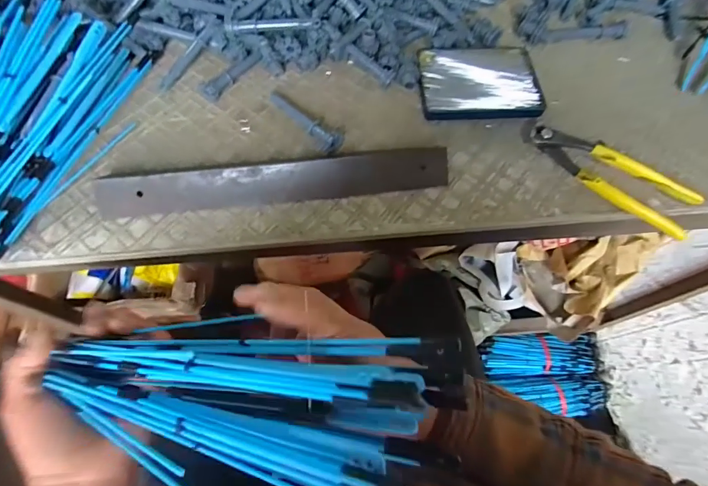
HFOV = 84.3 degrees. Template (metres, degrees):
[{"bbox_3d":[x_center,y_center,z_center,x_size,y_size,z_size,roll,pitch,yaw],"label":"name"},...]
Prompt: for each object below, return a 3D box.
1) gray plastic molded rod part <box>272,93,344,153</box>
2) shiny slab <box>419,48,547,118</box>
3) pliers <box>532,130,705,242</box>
[{"bbox_3d":[-0.051,-0.128,0.395,0.024,0.018,0.096,-41,74,-18],"label":"gray plastic molded rod part"},{"bbox_3d":[0.136,-0.180,0.429,0.129,0.013,0.109,-3,66,-4],"label":"shiny slab"},{"bbox_3d":[0.251,-0.069,0.382,0.061,0.018,0.158,-41,74,-18],"label":"pliers"}]

